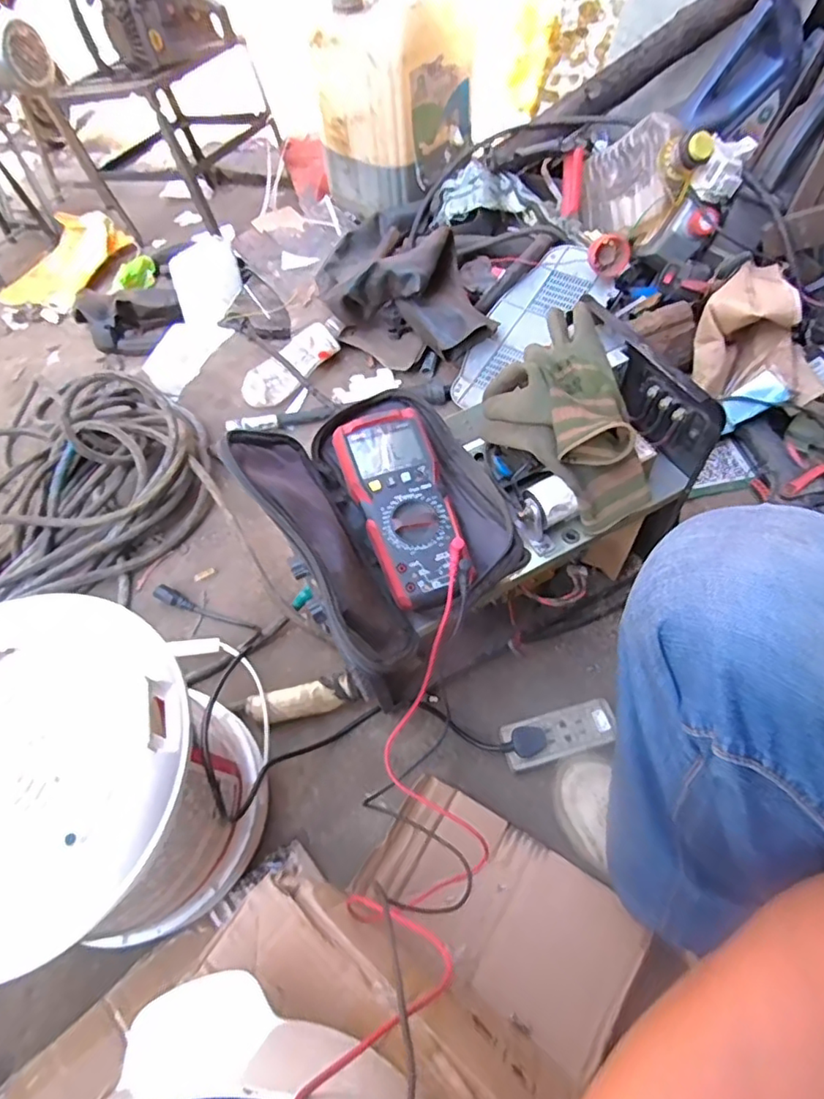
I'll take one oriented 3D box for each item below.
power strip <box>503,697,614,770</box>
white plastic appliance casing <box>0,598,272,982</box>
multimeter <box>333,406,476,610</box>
[{"bbox_3d":[0.169,0.216,0.681,0.128,0.047,0.052,-13,59,-6],"label":"power strip"},{"bbox_3d":[-0.283,0.210,0.517,0.234,0.269,0.244,-14,59,-6],"label":"white plastic appliance casing"},{"bbox_3d":[-0.007,-0.041,0.544,0.089,0.045,0.191,-17,73,-8],"label":"multimeter"}]

